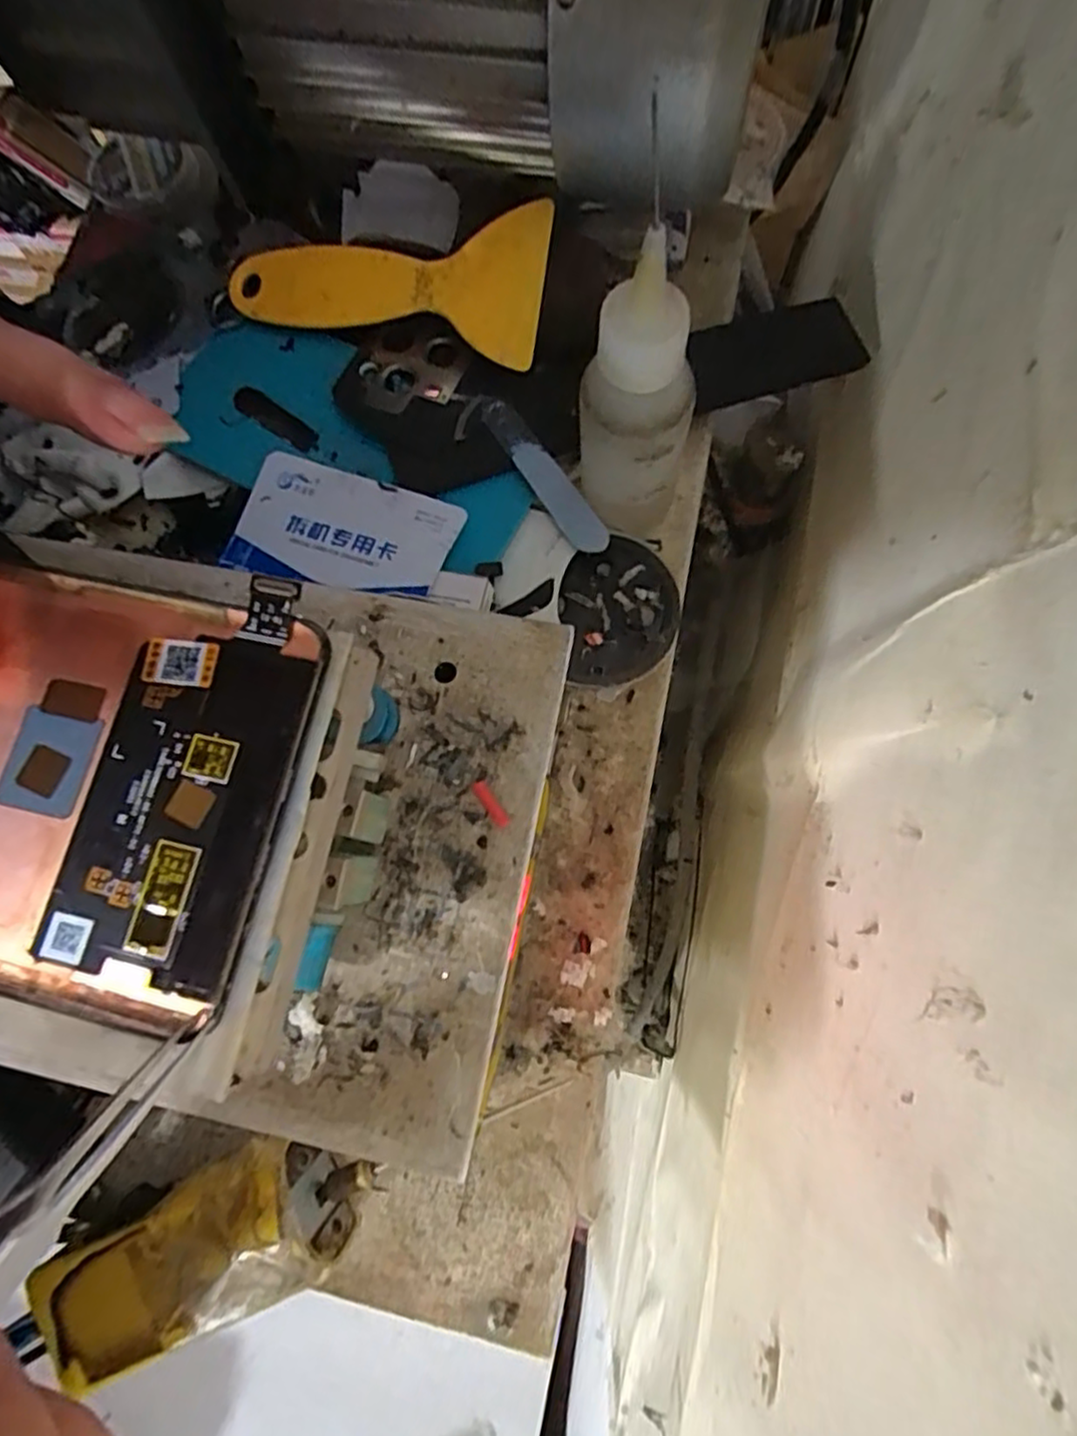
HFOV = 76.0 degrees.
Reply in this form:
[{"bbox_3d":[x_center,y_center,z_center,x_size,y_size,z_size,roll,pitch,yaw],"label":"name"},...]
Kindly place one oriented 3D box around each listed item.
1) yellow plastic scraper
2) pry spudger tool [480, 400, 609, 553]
[{"bbox_3d":[-0.058,-0.167,0.265,0.134,0.015,0.053,12,77,17],"label":"yellow plastic scraper"},{"bbox_3d":[0.002,-0.090,0.254,0.014,0.004,0.070,-35,79,-7],"label":"pry spudger tool"}]

